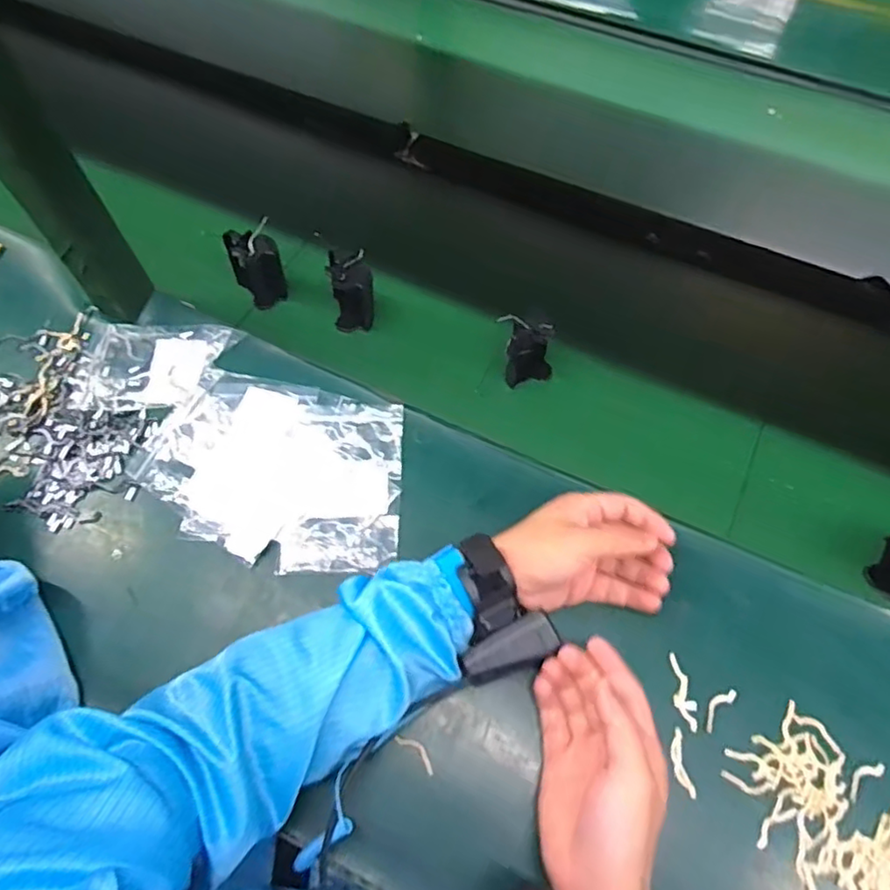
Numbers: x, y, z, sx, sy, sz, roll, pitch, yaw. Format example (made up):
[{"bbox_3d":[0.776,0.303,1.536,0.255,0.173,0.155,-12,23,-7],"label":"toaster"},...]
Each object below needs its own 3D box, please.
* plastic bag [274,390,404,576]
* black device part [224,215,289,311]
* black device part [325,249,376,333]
[{"bbox_3d":[-0.088,0.030,0.553,0.097,0.010,0.162,2,64,1],"label":"plastic bag"},{"bbox_3d":[-0.186,-0.178,0.634,0.044,0.073,0.041,-28,67,-13],"label":"black device part"},{"bbox_3d":[-0.091,-0.150,0.621,0.042,0.070,0.046,-7,64,-3],"label":"black device part"}]

